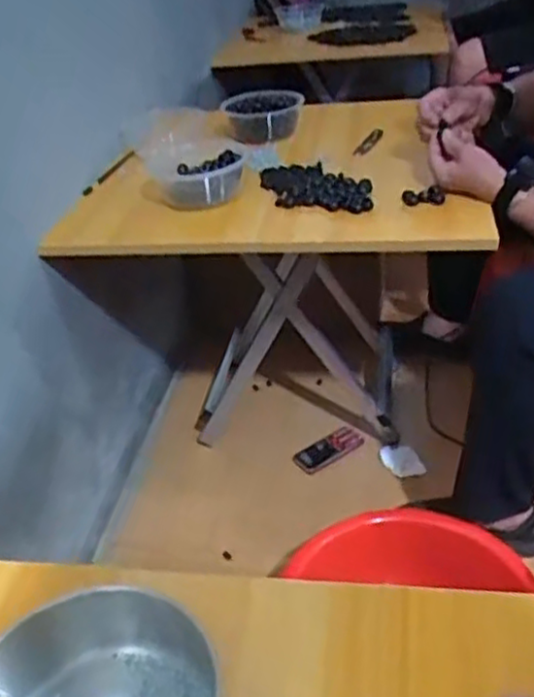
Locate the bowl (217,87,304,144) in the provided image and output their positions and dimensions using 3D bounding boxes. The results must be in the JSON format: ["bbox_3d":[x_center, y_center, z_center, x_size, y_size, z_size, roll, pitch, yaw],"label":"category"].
[{"bbox_3d":[-0.006,-0.402,1.213,0.137,0.066,0.128,-4,34,3],"label":"bowl"}]

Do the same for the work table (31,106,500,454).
[{"bbox_3d":[0.038,-0.078,1.226,0.554,0.523,0.509,1,35,9],"label":"work table"}]

